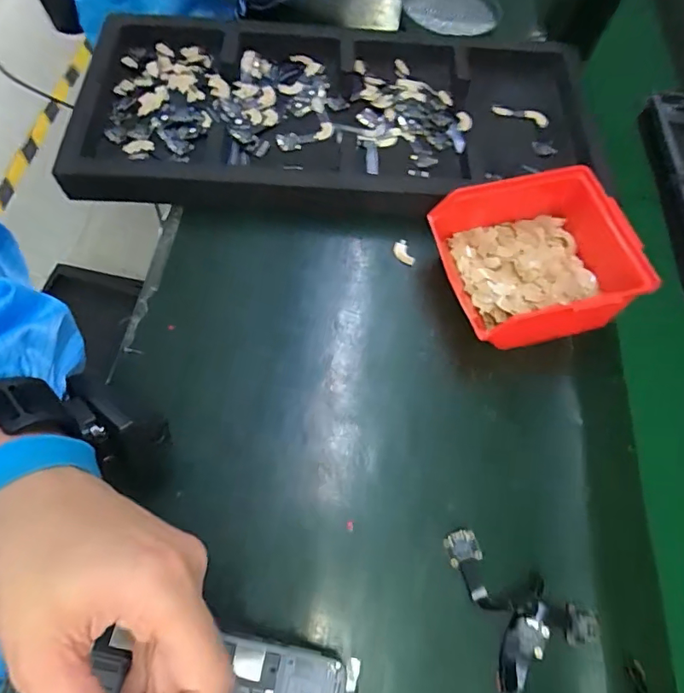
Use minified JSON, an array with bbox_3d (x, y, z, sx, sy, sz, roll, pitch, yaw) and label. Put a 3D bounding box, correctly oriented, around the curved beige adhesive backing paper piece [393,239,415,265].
[{"bbox_3d":[0.053,-0.080,0.421,0.013,0.006,0.022,-20,69,-11],"label":"curved beige adhesive backing paper piece"}]

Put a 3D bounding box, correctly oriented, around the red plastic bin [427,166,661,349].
[{"bbox_3d":[0.151,-0.067,0.382,0.139,0.058,0.124,-15,67,-9],"label":"red plastic bin"}]

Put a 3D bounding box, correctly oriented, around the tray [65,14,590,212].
[{"bbox_3d":[0.009,-0.222,0.460,0.479,0.028,0.224,1,66,-3],"label":"tray"}]

